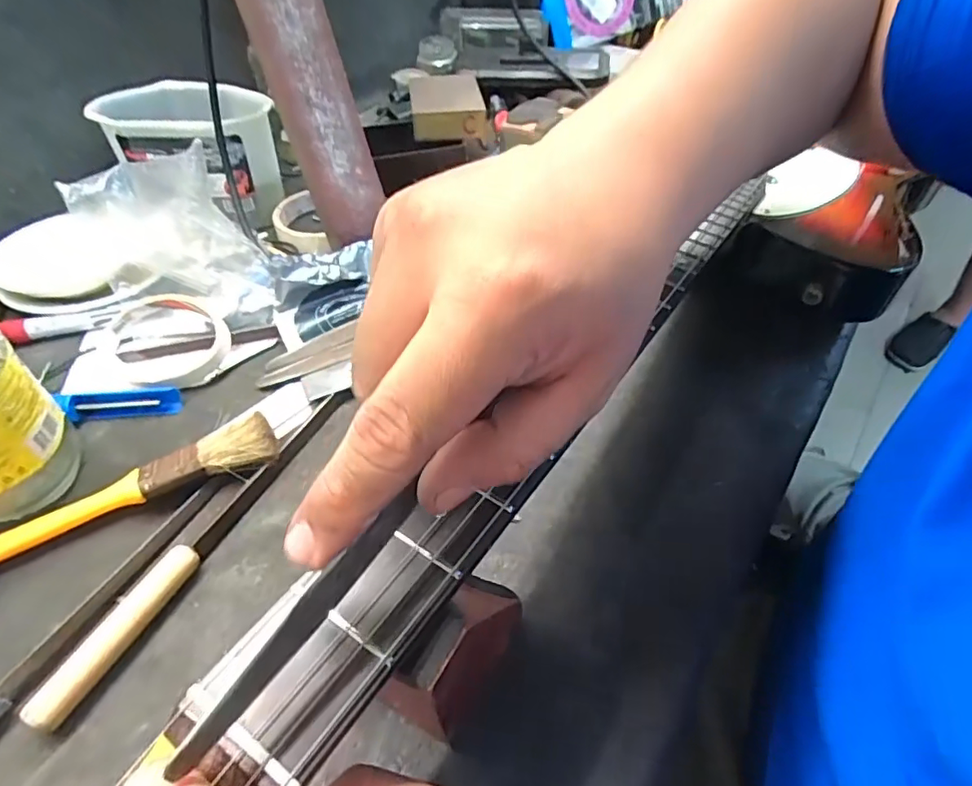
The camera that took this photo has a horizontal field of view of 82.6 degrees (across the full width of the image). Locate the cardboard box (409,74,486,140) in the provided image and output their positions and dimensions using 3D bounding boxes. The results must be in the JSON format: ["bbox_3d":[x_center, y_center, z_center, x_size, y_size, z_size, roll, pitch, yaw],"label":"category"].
[{"bbox_3d":[-0.040,-0.289,0.556,0.069,0.028,0.097,-5,49,-5],"label":"cardboard box"}]

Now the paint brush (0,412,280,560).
[{"bbox_3d":[-0.211,0.058,0.307,0.185,0.023,0.029,-21,52,-17],"label":"paint brush"}]

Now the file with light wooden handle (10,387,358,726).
[{"bbox_3d":[-0.148,0.072,0.306,0.019,0.014,0.214,21,52,17],"label":"file with light wooden handle"}]

